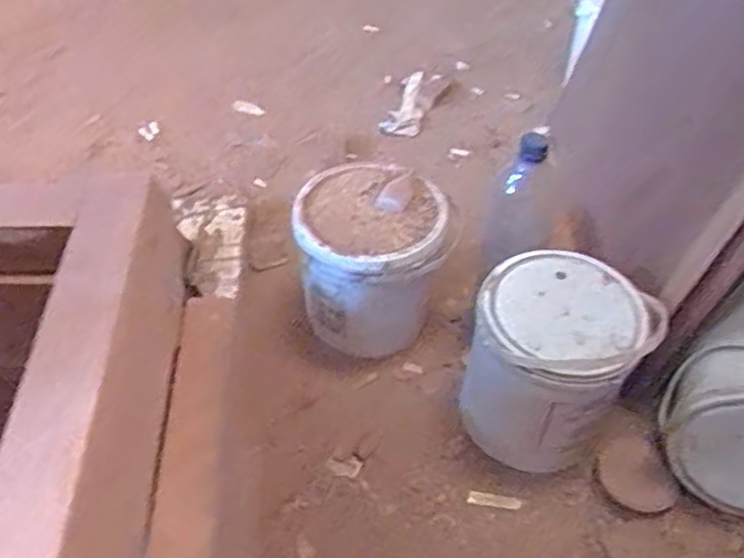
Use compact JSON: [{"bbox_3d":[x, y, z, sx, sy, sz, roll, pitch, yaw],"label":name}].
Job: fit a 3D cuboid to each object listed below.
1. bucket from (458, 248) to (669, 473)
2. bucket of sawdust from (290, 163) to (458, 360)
[{"bbox_3d":[0.206,0.094,0.855,0.184,0.221,0.171,1,46,-1],"label":"bucket"},{"bbox_3d":[-0.002,-0.012,0.958,0.174,0.214,0.180,1,46,-1],"label":"bucket of sawdust"}]

